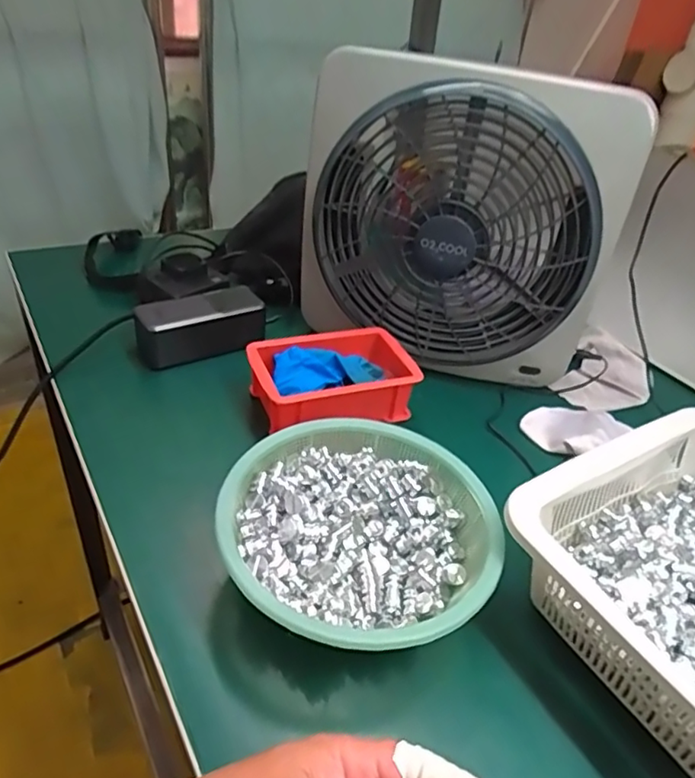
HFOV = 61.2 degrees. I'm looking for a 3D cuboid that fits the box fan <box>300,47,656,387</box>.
[{"bbox_3d":[0.098,-0.152,0.573,0.291,0.276,0.084,9,36,2],"label":"box fan"}]

